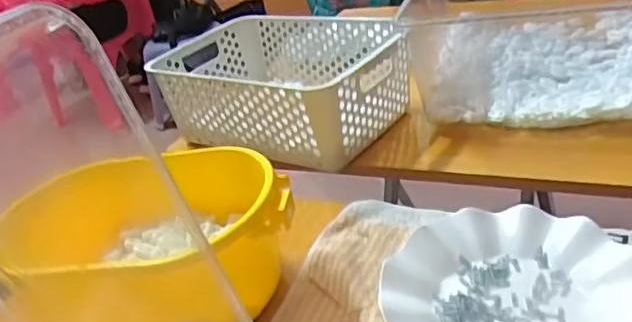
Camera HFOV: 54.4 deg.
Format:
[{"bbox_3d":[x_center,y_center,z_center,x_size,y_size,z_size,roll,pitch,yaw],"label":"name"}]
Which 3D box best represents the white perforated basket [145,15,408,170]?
[{"bbox_3d":[-0.040,-0.099,0.781,0.309,0.102,0.202,9,35,36],"label":"white perforated basket"}]

